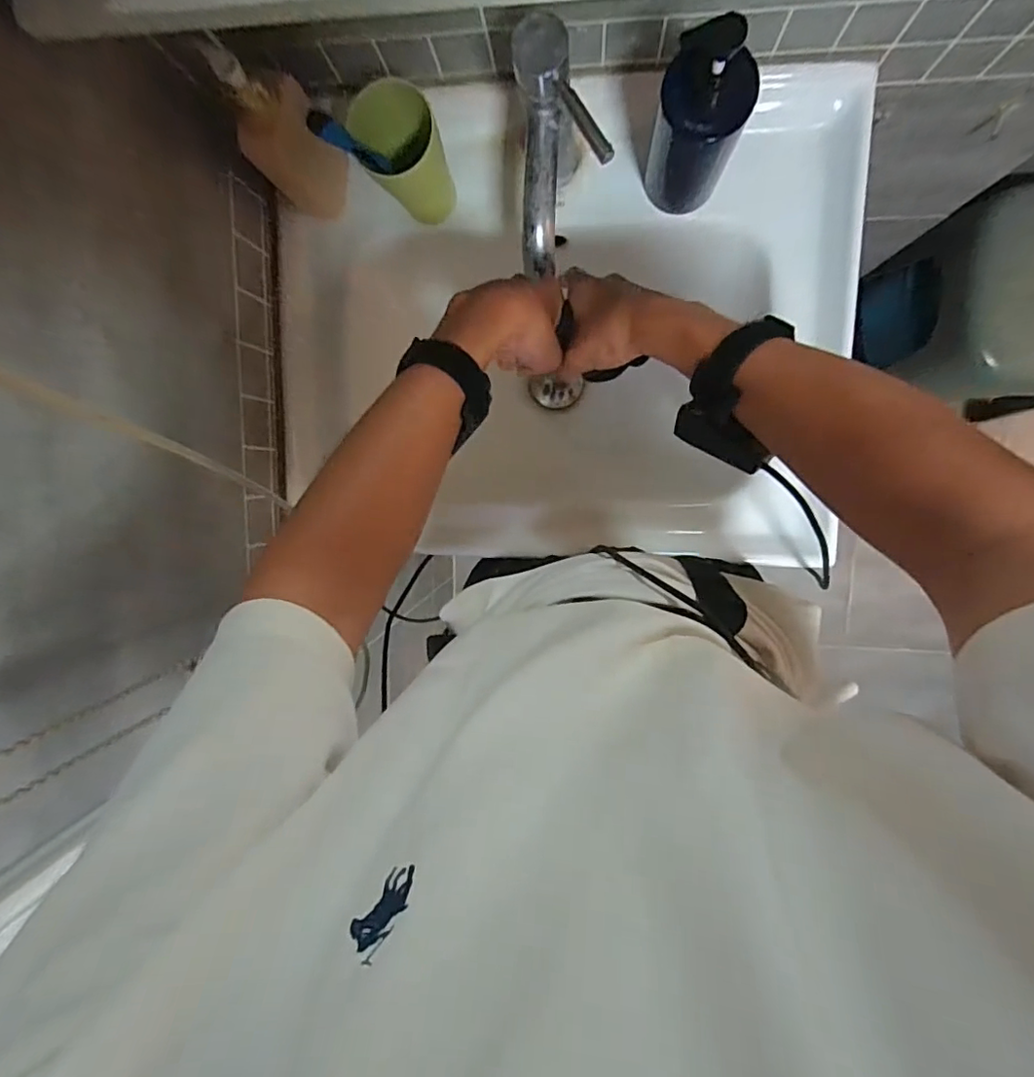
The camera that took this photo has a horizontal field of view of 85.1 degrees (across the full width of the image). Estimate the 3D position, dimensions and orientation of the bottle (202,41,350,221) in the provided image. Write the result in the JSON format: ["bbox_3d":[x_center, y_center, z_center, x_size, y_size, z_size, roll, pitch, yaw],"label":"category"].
[{"bbox_3d":[-0.201,-0.354,0.498,0.047,0.166,0.075,21,99,3],"label":"bottle"}]

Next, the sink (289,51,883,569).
[{"bbox_3d":[0.045,-0.223,0.666,0.580,0.205,0.455,3,98,6],"label":"sink"}]

